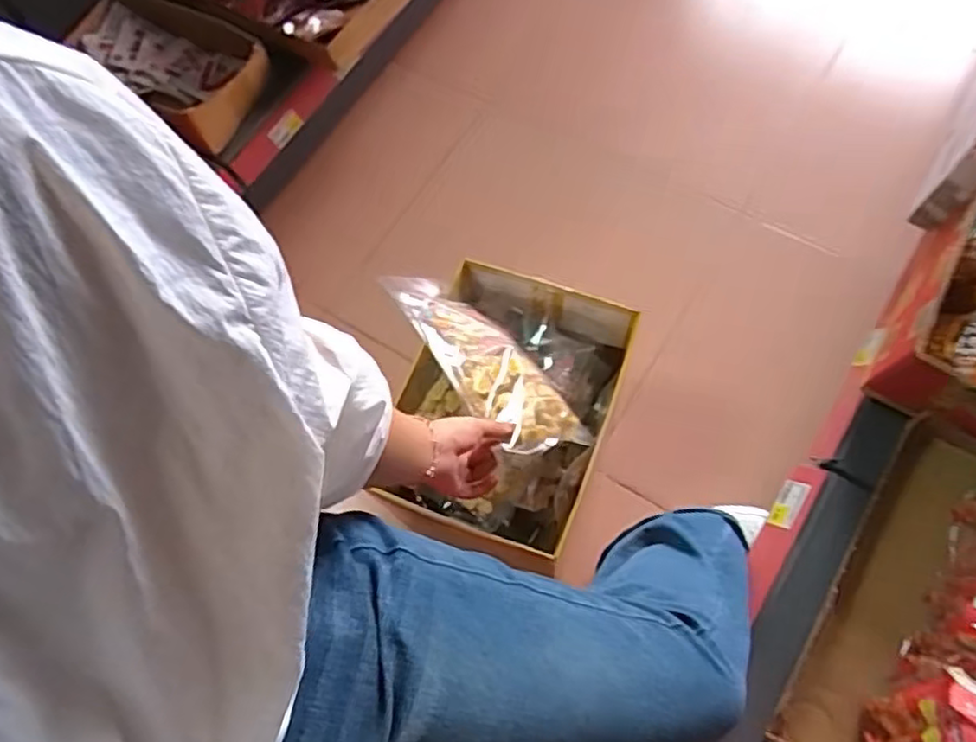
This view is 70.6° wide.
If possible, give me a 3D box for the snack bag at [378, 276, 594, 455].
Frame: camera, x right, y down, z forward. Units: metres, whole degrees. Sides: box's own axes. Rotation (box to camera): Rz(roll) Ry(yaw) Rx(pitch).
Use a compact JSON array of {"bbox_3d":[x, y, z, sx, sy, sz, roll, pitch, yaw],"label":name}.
[{"bbox_3d":[-0.007,-0.008,0.739,0.257,0.050,0.132,48,42,16],"label":"snack bag"}]

